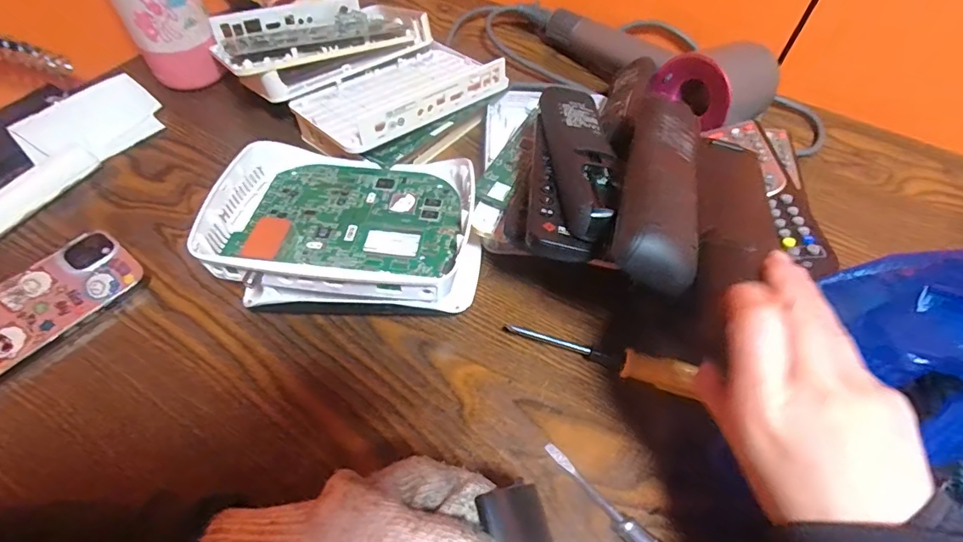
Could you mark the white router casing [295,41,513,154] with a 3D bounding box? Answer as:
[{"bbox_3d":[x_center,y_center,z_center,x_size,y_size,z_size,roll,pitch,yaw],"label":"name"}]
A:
[{"bbox_3d":[-0.072,-0.173,0.442,0.179,0.038,0.117,-38,64,-25],"label":"white router casing"}]

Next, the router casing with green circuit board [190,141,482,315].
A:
[{"bbox_3d":[-0.095,-0.034,0.363,0.187,0.057,0.143,5,55,2],"label":"router casing with green circuit board"}]

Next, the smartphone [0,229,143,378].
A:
[{"bbox_3d":[-0.335,0.032,0.347,0.075,0.015,0.151,34,60,20],"label":"smartphone"}]

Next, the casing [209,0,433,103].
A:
[{"bbox_3d":[-0.161,-0.239,0.482,0.202,0.045,0.129,-34,63,-23],"label":"casing"}]

